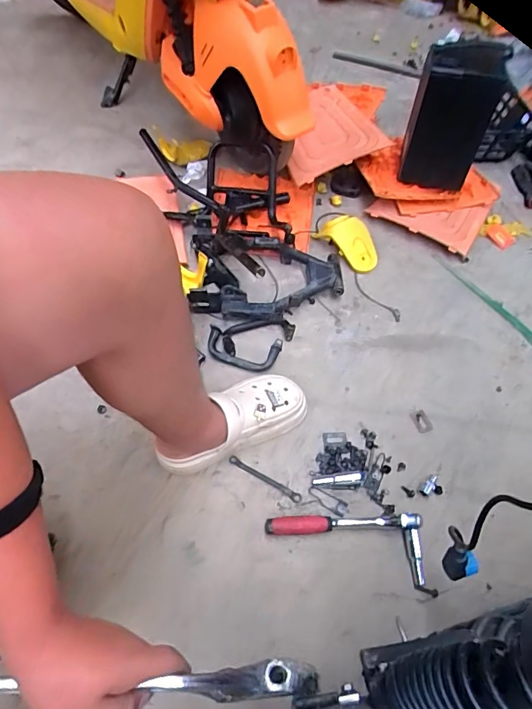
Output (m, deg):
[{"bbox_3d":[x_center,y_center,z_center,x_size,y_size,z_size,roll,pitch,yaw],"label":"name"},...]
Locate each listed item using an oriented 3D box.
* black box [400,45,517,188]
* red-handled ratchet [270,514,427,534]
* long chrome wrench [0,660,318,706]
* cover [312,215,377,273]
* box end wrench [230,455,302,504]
[{"bbox_3d":[0.445,-0.573,1.074,0.173,0.285,0.167,18,56,12],"label":"black box"},{"bbox_3d":[0.123,0.273,0.707,0.243,0.034,0.028,1,55,-2],"label":"red-handled ratchet"},{"bbox_3d":[-0.135,0.266,0.364,0.357,0.035,0.027,5,54,-6],"label":"long chrome wrench"},{"bbox_3d":[0.202,-0.269,1.066,0.085,0.073,0.145,-34,63,-23],"label":"cover"},{"bbox_3d":[-0.002,0.212,0.757,0.136,0.011,0.015,25,58,17],"label":"box end wrench"}]

